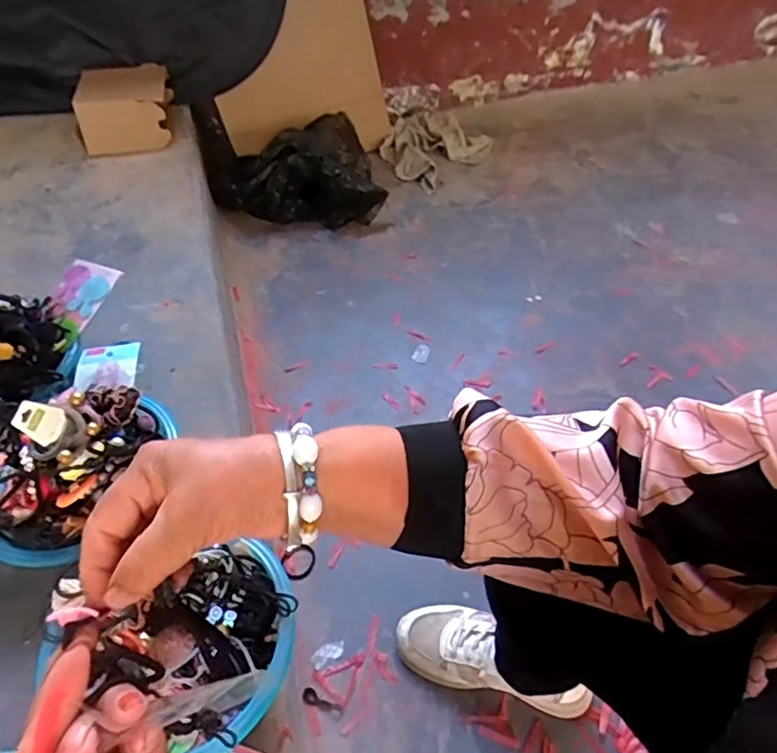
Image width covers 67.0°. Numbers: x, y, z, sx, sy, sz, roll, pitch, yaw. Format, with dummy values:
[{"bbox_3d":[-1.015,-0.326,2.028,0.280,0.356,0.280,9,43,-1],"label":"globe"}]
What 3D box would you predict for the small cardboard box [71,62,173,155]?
[{"bbox_3d":[-0.605,-0.628,1.355,0.206,0.109,0.242,-15,50,-11],"label":"small cardboard box"}]

